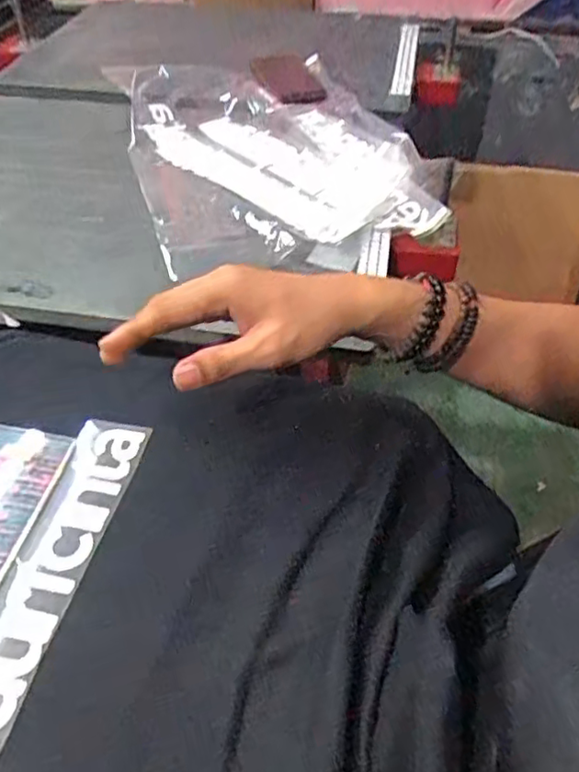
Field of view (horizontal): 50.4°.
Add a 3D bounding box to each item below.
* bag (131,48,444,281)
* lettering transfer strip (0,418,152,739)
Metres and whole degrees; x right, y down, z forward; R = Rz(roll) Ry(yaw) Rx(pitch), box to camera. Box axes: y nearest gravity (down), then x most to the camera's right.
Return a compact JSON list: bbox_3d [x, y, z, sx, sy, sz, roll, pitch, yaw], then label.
[{"bbox_3d":[-0.039,-0.332,0.775,0.311,0.056,0.514,-12,47,-12],"label":"bag"},{"bbox_3d":[-0.155,0.133,0.352,0.047,0.006,0.292,12,47,5],"label":"lettering transfer strip"}]

